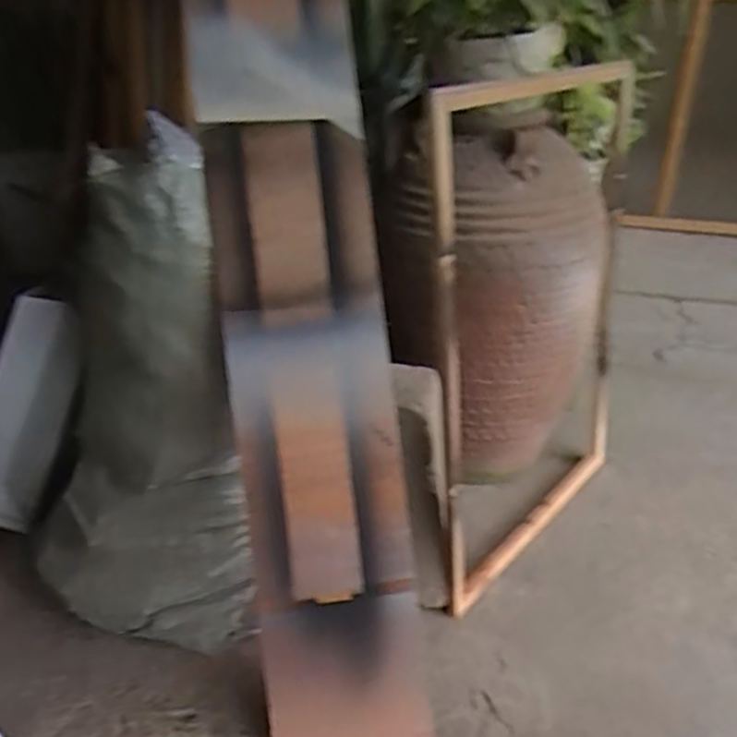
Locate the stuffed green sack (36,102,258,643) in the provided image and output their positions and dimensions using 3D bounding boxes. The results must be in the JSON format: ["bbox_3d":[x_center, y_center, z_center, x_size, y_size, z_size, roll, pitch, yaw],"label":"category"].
[{"bbox_3d":[-0.317,0.058,0.902,0.267,0.611,0.295,-15,32,-23],"label":"stuffed green sack"}]

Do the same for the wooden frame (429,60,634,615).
[{"bbox_3d":[0.257,-0.063,1.031,0.038,0.687,0.534,15,30,40],"label":"wooden frame"}]

